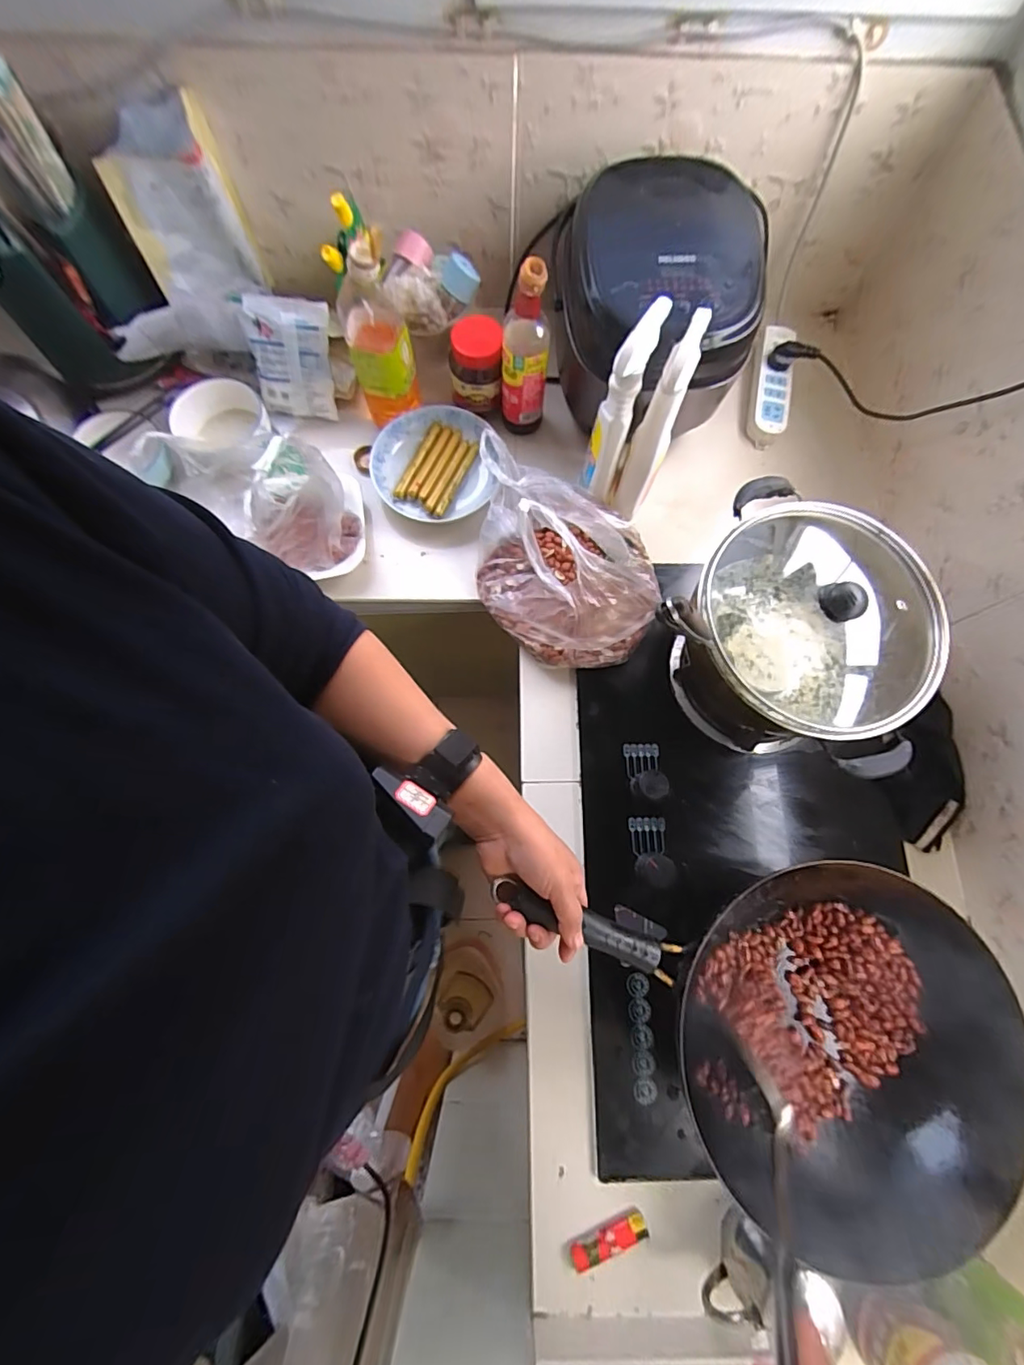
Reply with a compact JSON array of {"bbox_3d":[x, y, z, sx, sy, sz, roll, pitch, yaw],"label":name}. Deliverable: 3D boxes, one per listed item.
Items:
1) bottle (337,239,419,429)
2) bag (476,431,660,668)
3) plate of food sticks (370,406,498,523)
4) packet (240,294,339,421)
[{"bbox_3d":[-0.182,-0.467,0.711,0.083,0.225,0.090,-17,75,-5],"label":"bottle"},{"bbox_3d":[0.072,-0.179,0.693,0.240,0.153,0.290,5,74,1],"label":"bag"},{"bbox_3d":[-0.119,-0.327,0.784,0.173,0.041,0.186,0,74,-1],"label":"plate of food sticks"},{"bbox_3d":[-0.320,-0.465,0.767,0.111,0.150,0.027,-3,45,-13],"label":"packet"}]

